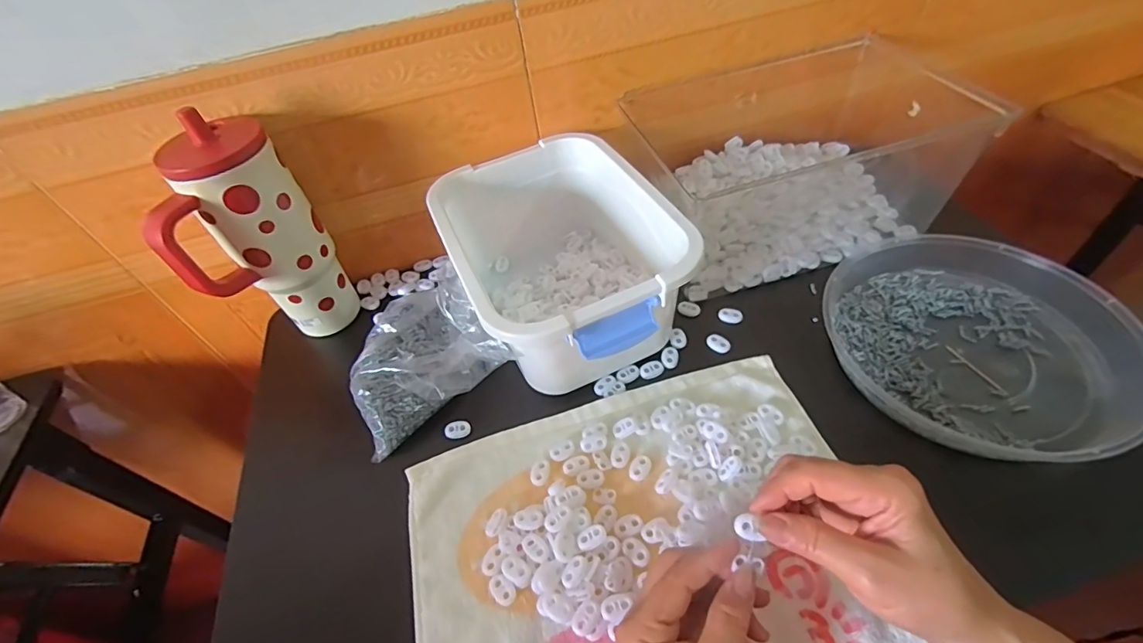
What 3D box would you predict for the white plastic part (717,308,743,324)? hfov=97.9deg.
[{"bbox_3d":[0.159,-0.006,0.496,0.023,0.008,0.014,9,52,16],"label":"white plastic part"}]

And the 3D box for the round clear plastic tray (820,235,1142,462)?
[{"bbox_3d":[0.351,0.013,0.435,0.230,0.040,0.230,-4,50,5],"label":"round clear plastic tray"}]

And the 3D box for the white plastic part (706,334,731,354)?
[{"bbox_3d":[0.140,0.021,0.475,0.015,0.006,0.023,-34,53,-19],"label":"white plastic part"}]

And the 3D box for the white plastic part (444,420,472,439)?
[{"bbox_3d":[-0.102,0.096,0.446,0.023,0.004,0.017,-4,50,5],"label":"white plastic part"}]

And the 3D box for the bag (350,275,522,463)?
[{"bbox_3d":[-0.139,0.030,0.460,0.134,0.070,0.122,-23,50,-12],"label":"bag"}]

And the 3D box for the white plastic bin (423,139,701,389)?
[{"bbox_3d":[-0.010,-0.054,0.487,0.188,0.124,0.252,-22,50,-11],"label":"white plastic bin"}]

